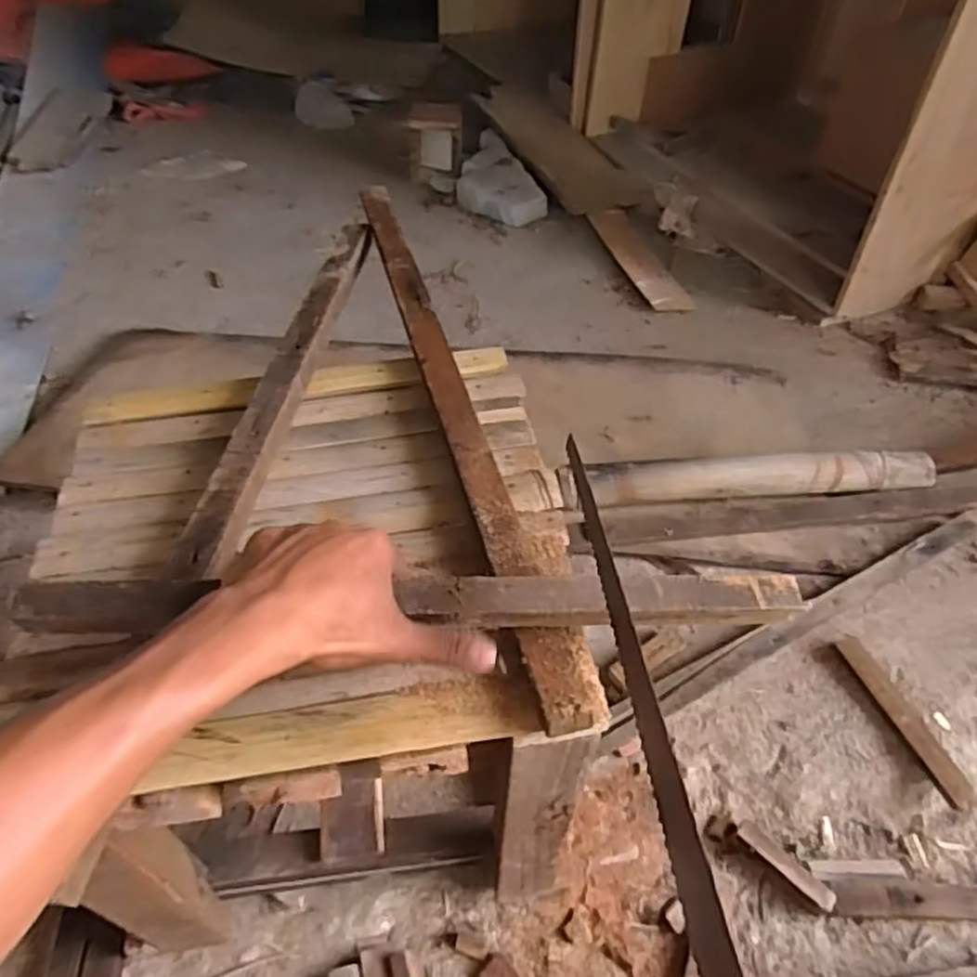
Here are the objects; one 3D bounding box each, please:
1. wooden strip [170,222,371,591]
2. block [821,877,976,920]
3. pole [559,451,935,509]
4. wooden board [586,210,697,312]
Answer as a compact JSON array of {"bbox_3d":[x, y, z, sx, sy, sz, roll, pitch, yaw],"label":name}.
[{"bbox_3d":[-0.174,-0.113,0.639,0.037,0.018,0.481,14,47,-6],"label":"wooden strip"},{"bbox_3d":[0.461,0.426,0.741,0.207,0.014,0.034,2,47,1],"label":"block"},{"bbox_3d":[0.381,-0.021,1.043,0.555,0.046,0.059,-4,47,-4],"label":"pole"},{"bbox_3d":[0.322,-0.497,1.540,0.084,0.017,0.381,-14,51,-9],"label":"wooden board"}]

